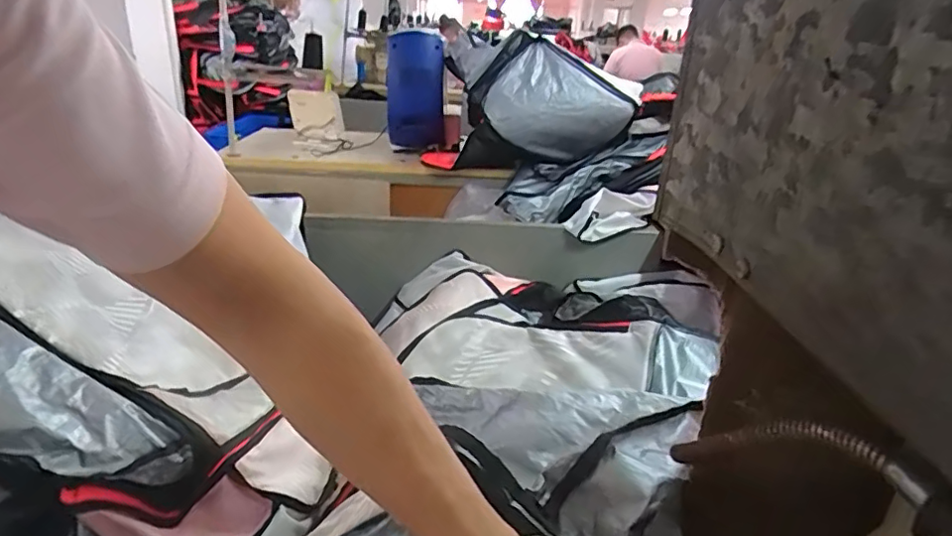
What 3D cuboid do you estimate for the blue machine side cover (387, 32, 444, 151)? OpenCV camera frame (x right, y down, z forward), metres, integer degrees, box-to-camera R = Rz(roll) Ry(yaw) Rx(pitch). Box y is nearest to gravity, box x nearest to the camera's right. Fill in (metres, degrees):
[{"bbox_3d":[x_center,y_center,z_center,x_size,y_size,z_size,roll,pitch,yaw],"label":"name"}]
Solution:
[{"bbox_3d":[-0.179,-0.518,1.686,0.170,0.332,0.121,2,24,-5],"label":"blue machine side cover"}]

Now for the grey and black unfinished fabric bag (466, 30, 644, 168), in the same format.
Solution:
[{"bbox_3d":[0.209,-0.435,1.498,0.444,0.286,0.142,4,23,2],"label":"grey and black unfinished fabric bag"}]

